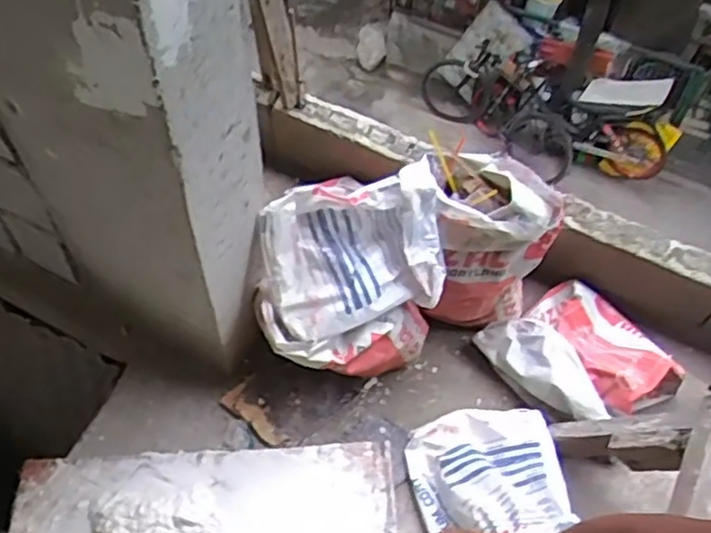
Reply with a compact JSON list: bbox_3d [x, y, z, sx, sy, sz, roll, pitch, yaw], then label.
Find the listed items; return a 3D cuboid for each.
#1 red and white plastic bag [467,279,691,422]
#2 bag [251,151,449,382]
[{"bbox_3d":[0.518,0.199,1.623,0.355,0.099,0.328,-24,59,-18],"label":"red and white plastic bag"},{"bbox_3d":[0.000,0.045,1.503,0.421,0.387,0.275,-17,57,-14],"label":"bag"}]

